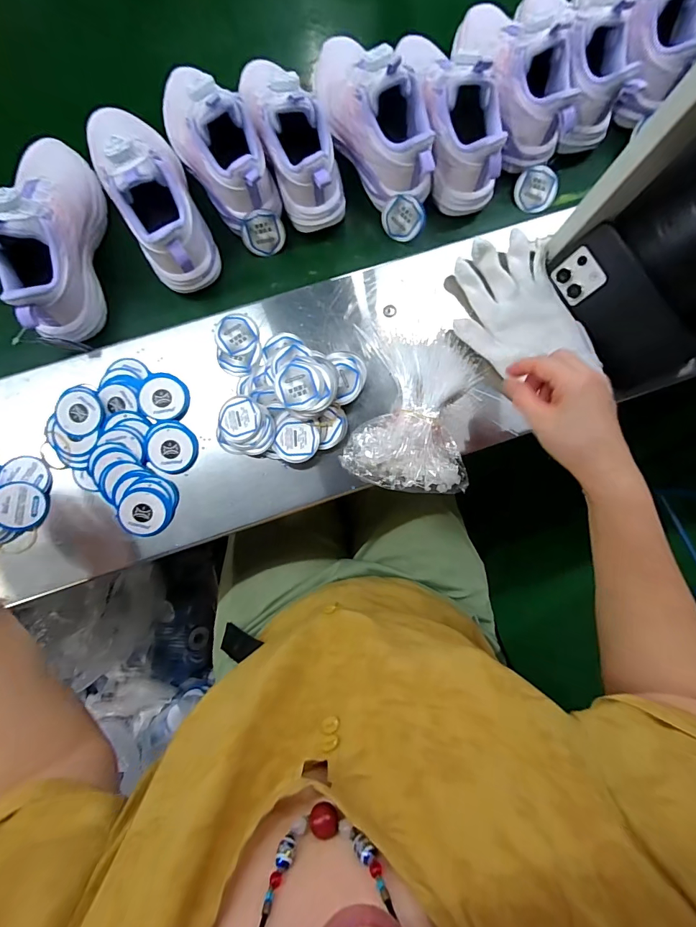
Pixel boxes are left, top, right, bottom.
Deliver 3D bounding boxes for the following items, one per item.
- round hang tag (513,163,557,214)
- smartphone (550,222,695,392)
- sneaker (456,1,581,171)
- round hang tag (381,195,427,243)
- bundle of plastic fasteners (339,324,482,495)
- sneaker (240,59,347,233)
[{"bbox_3d":[0.231,-0.337,0.502,0.047,0.004,0.050,4,107,12],"label":"round hang tag"},{"bbox_3d":[0.294,-0.164,0.439,0.016,0.080,0.169,-40,98,-37],"label":"smartphone"},{"bbox_3d":[0.192,-0.452,0.456,0.088,0.087,0.205,-12,85,2],"label":"sneaker"},{"bbox_3d":[0.066,-0.289,0.481,0.052,0.048,0.004,18,50,16],"label":"round hang tag"},{"bbox_3d":[0.067,-0.056,0.441,0.132,0.028,0.169,4,85,3],"label":"bundle of plastic fasteners"},{"bbox_3d":[-0.070,-0.360,0.440,0.075,0.092,0.194,-28,84,0],"label":"sneaker"}]

